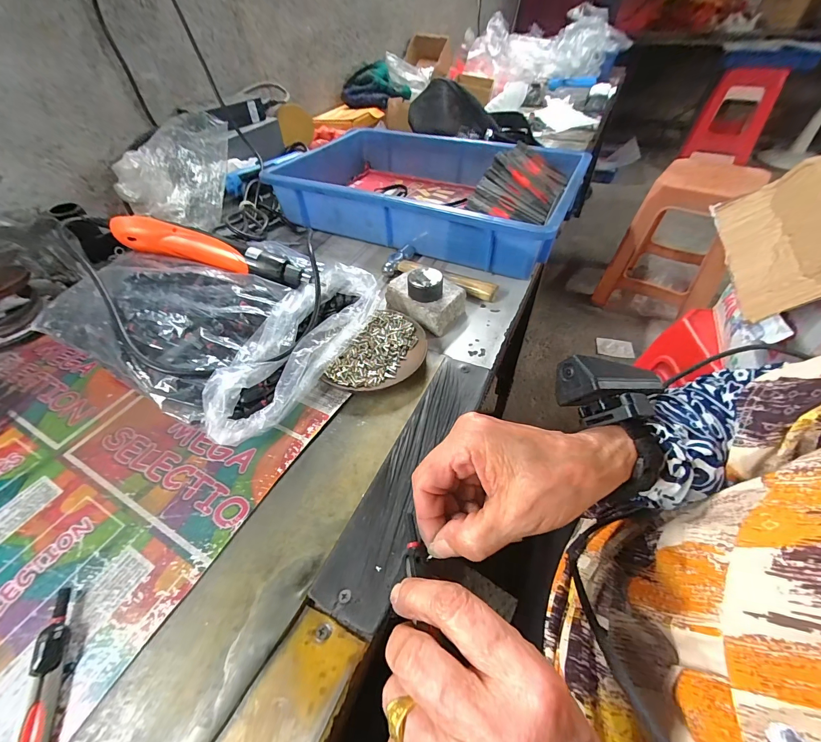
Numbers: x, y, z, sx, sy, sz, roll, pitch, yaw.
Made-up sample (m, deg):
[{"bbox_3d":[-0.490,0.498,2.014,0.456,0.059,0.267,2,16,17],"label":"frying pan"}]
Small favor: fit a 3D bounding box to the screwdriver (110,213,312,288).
[{"bbox_3d":[-0.215,-0.131,0.386,0.207,0.030,0.032,15,48,-2],"label":"screwdriver"}]

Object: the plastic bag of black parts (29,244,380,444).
[{"bbox_3d":[-0.195,-0.070,0.373,0.278,0.071,0.230,23,52,21],"label":"plastic bag of black parts"}]

